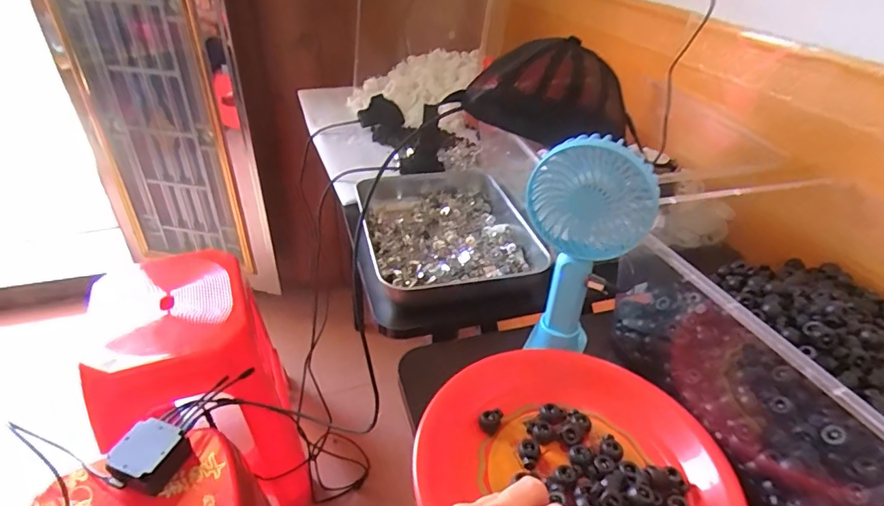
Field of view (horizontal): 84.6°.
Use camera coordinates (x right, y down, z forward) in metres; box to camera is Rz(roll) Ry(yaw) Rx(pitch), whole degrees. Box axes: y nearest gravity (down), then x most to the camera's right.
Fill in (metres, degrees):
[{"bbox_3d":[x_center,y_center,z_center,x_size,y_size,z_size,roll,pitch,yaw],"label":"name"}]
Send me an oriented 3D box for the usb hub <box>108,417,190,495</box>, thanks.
[{"bbox_3d":[-0.402,0.286,0.677,0.086,0.052,0.084,16,38,17],"label":"usb hub"}]

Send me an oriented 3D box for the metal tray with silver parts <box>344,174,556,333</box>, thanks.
[{"bbox_3d":[0.002,-0.018,0.619,0.215,0.076,0.262,-7,38,-13],"label":"metal tray with silver parts"}]

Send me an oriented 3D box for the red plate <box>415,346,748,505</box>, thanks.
[{"bbox_3d":[0.107,0.158,0.373,0.224,0.036,0.207,-2,38,2],"label":"red plate"}]

